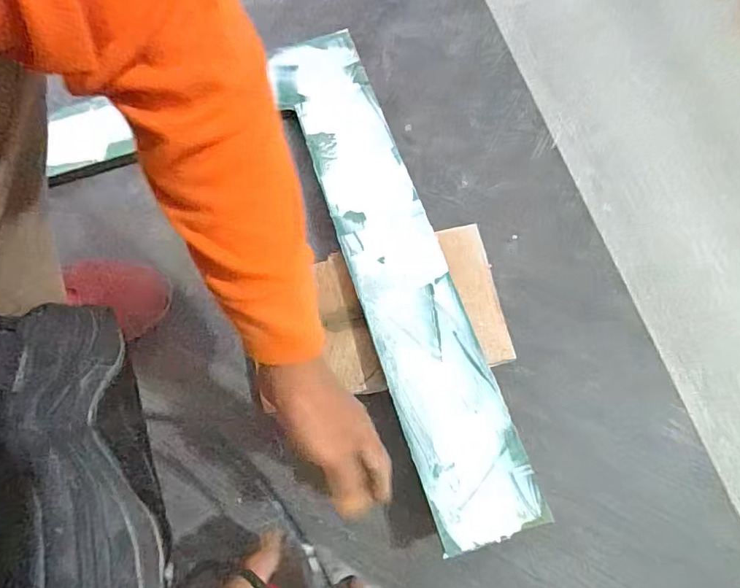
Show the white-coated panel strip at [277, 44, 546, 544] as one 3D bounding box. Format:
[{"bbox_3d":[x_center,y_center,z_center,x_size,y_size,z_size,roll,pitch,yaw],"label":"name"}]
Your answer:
[{"bbox_3d":[0.018,-0.057,0.540,0.105,0.010,0.606,-19,69,-3],"label":"white-coated panel strip"}]

